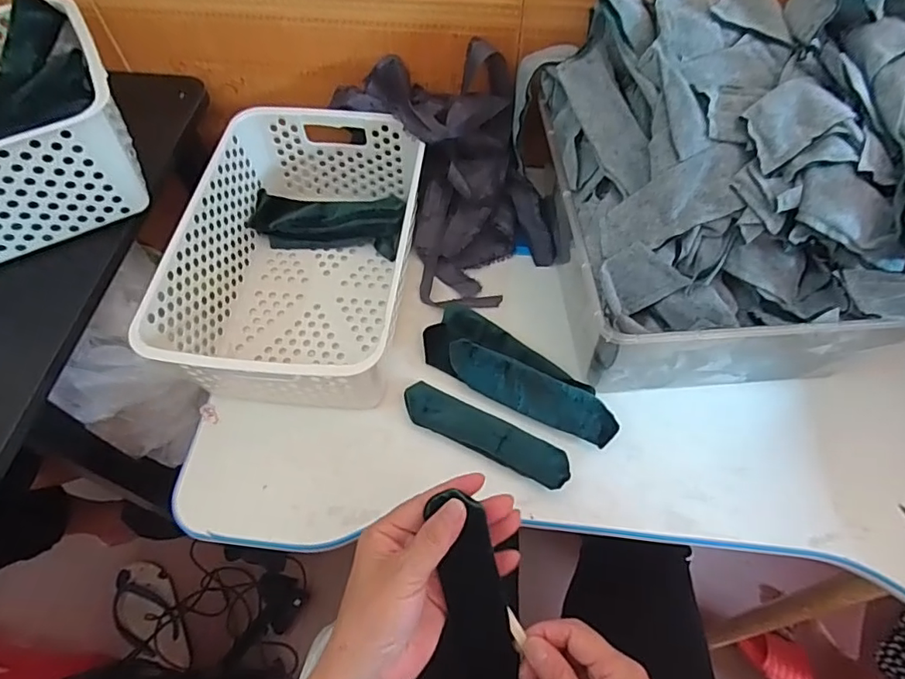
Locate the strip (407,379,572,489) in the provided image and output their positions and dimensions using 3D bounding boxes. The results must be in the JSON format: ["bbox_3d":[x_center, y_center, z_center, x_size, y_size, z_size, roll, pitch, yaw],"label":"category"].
[{"bbox_3d":[0.027,0.084,0.481,0.161,0.018,0.035,26,64,14],"label":"strip"}]

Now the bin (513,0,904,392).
[{"bbox_3d":[0.265,-0.130,0.478,0.336,0.204,0.343,-7,61,-4],"label":"bin"}]

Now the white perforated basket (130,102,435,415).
[{"bbox_3d":[-0.144,-0.084,0.534,0.212,0.115,0.310,8,61,5],"label":"white perforated basket"}]

